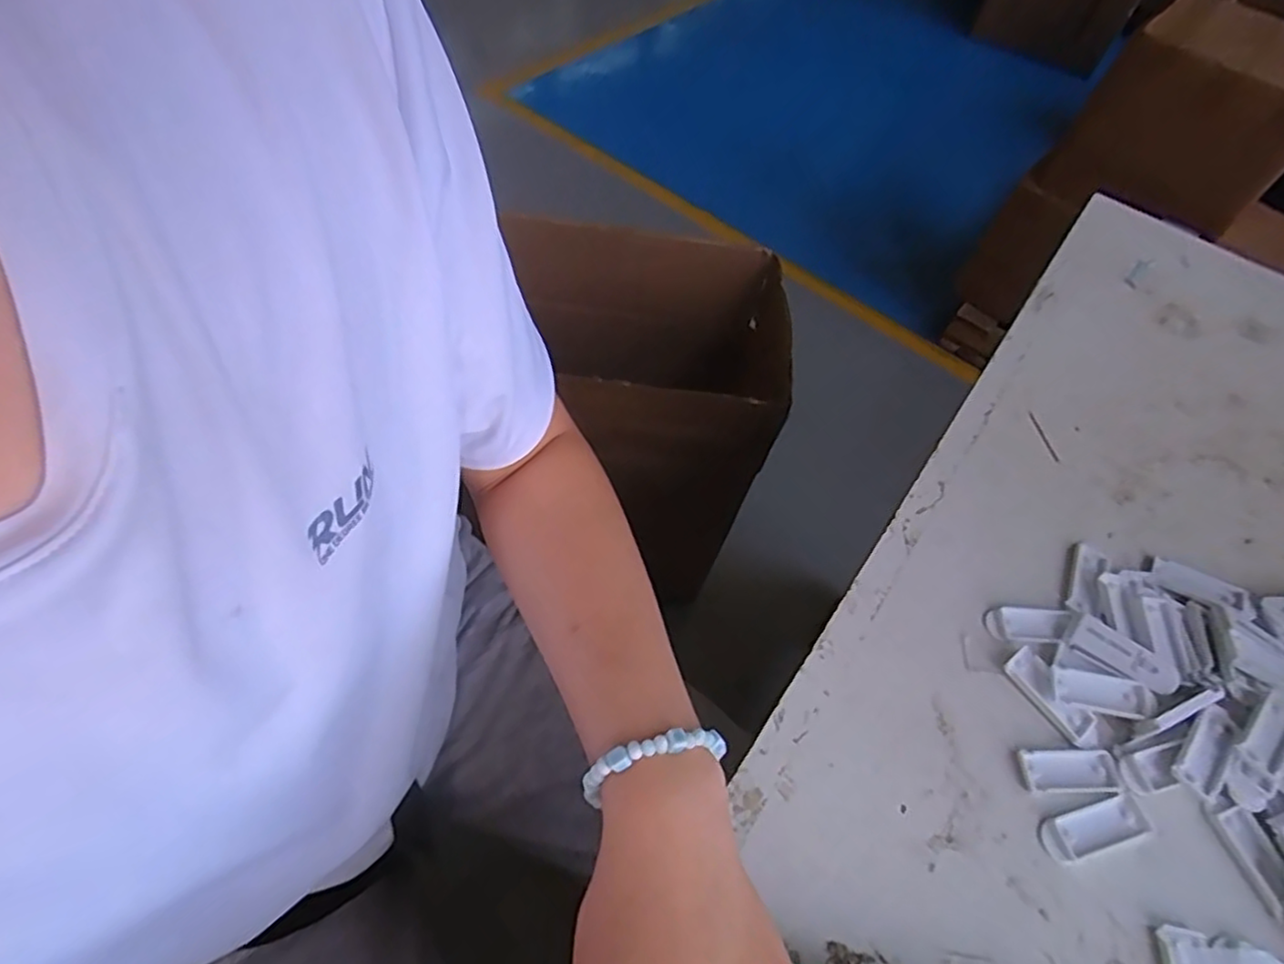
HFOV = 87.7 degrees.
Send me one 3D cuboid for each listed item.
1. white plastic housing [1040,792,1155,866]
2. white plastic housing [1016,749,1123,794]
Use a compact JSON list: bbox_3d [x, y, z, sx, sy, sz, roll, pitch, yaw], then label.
[{"bbox_3d":[0.229,0.175,0.337,0.057,0.004,0.021,-11,58,-12],"label":"white plastic housing"},{"bbox_3d":[0.224,0.151,0.351,0.052,0.004,0.021,3,56,-4],"label":"white plastic housing"}]

